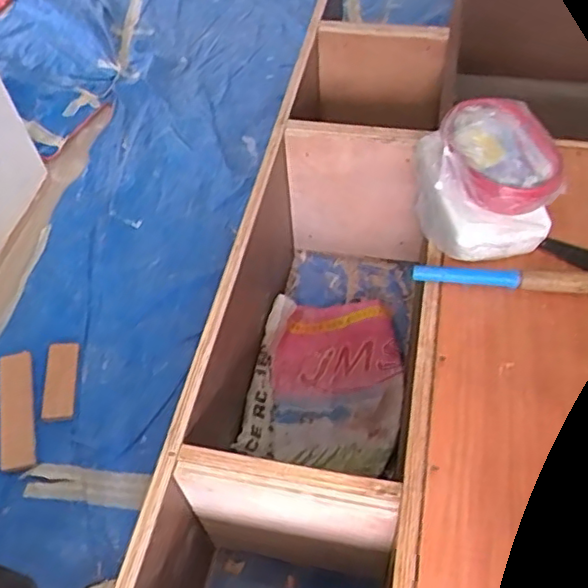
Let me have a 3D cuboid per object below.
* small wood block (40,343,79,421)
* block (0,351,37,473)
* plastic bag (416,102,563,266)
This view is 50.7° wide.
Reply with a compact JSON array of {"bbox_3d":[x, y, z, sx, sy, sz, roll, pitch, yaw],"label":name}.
[{"bbox_3d":[-0.429,0.157,1.135,0.061,0.017,0.146,-7,54,-1],"label":"small wood block"},{"bbox_3d":[-0.496,0.205,1.107,0.062,0.017,0.222,-15,55,-7],"label":"block"},{"bbox_3d":[0.257,-0.156,0.830,0.166,0.116,0.213,1,53,5],"label":"plastic bag"}]

